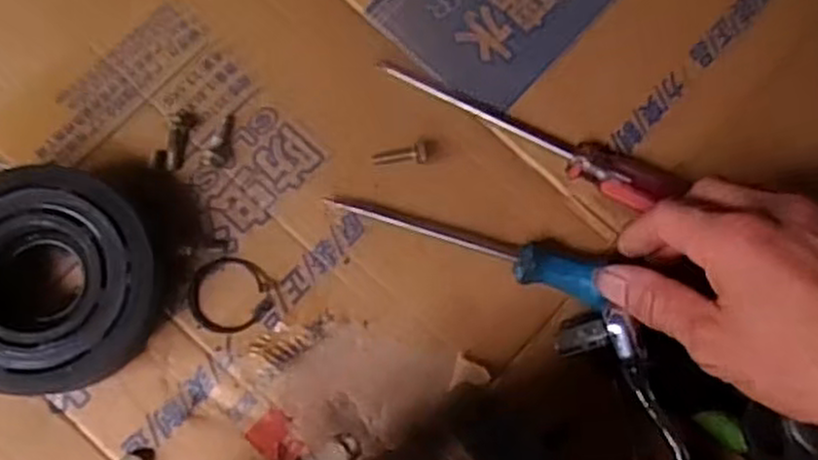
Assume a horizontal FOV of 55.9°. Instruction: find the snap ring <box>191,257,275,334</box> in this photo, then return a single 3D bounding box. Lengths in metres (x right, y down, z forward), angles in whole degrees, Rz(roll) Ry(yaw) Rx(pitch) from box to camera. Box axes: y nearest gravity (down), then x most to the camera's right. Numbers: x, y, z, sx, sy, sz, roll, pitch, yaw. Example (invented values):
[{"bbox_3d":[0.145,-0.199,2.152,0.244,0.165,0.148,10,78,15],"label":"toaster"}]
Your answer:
[{"bbox_3d":[-0.088,0.033,0.383,0.040,0.004,0.037,1,81,-4],"label":"snap ring"}]

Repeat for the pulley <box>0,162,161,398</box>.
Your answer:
[{"bbox_3d":[-0.170,0.023,0.363,0.099,0.037,0.099,22,80,0],"label":"pulley"}]

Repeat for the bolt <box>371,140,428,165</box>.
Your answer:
[{"bbox_3d":[-0.005,-0.039,0.402,0.029,0.011,0.012,-9,81,8],"label":"bolt"}]

